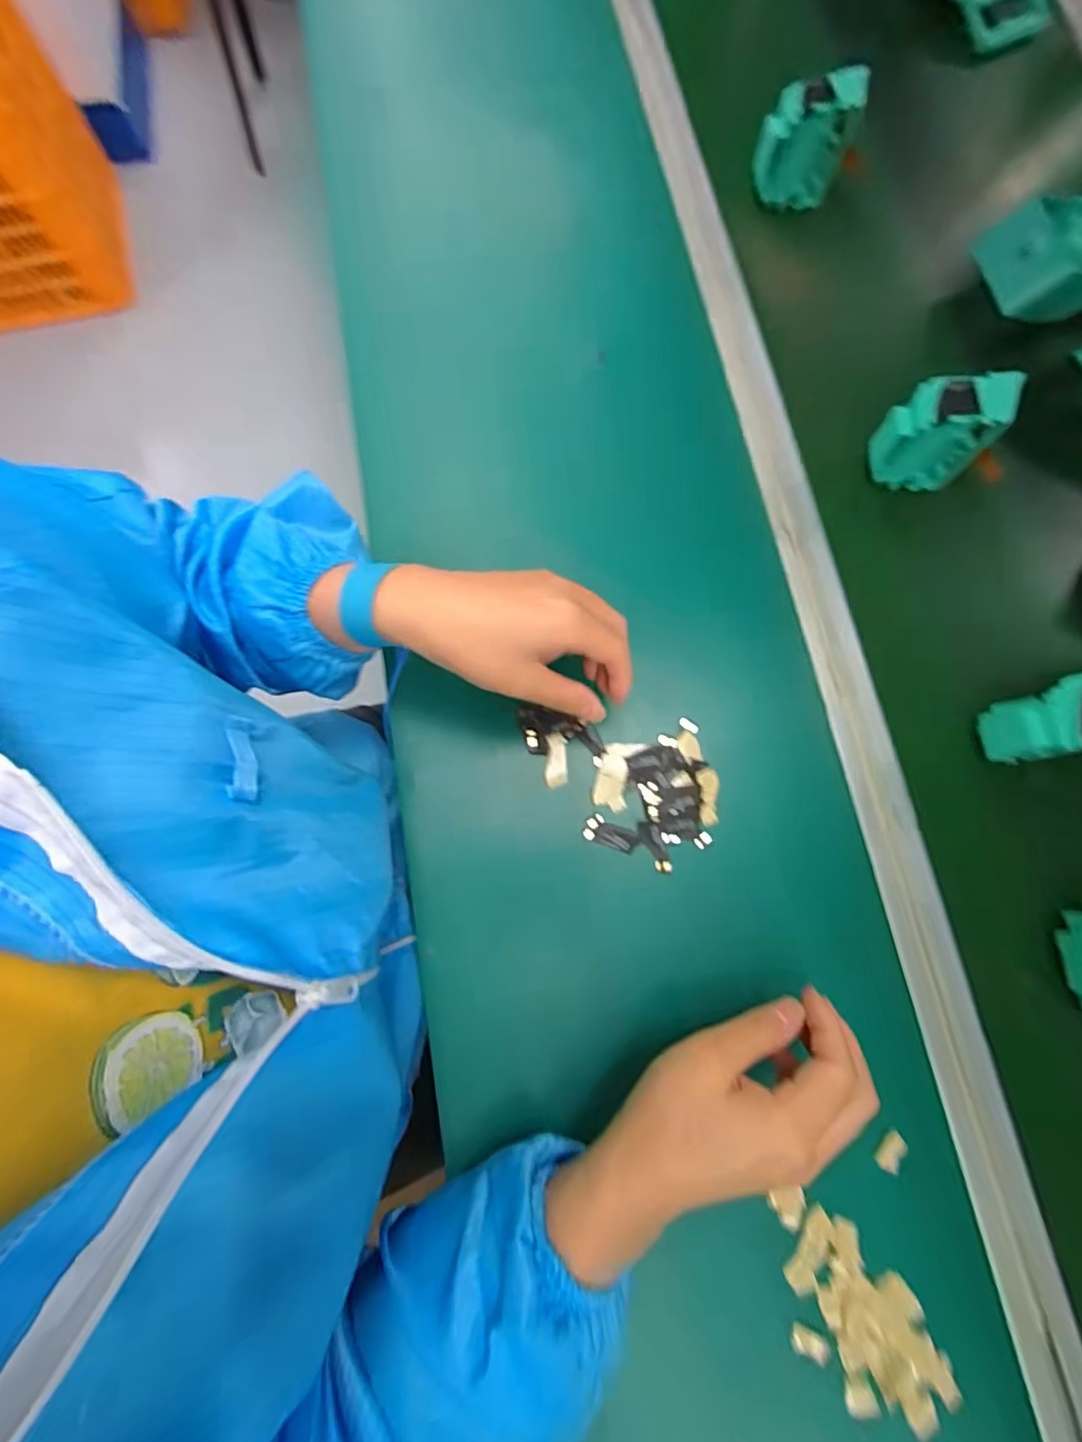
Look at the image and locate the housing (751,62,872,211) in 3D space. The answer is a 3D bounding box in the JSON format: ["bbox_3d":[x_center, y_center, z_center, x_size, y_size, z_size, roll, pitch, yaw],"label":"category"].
[{"bbox_3d":[0.219,-0.482,0.497,0.070,0.083,0.051,17,76,4],"label":"housing"}]

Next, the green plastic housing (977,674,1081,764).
[{"bbox_3d":[0.328,0.000,0.372,0.072,0.069,0.042,-9,76,-2],"label":"green plastic housing"}]

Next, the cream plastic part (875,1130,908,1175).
[{"bbox_3d":[0.206,0.252,0.344,0.012,0.008,0.021,31,78,7],"label":"cream plastic part"}]

